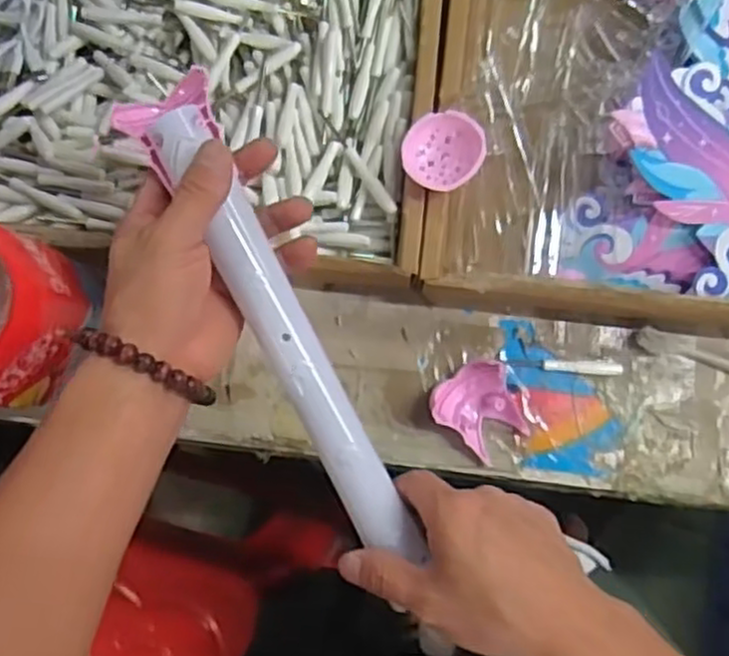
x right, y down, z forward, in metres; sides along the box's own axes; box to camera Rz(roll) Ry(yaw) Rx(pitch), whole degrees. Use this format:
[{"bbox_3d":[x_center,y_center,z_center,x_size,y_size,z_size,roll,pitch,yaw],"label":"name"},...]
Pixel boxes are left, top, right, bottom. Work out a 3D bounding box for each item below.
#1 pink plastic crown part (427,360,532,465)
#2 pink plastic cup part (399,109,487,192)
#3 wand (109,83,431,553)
[{"bbox_3d":[0.078,0.056,0.494,0.054,0.022,0.059,-34,86,-1],"label":"pink plastic crown part"},{"bbox_3d":[0.048,-0.109,0.459,0.049,0.018,0.045,0,86,1],"label":"pink plastic cup part"},{"bbox_3d":[-0.046,-0.004,0.389,0.042,0.027,0.272,-28,92,-1],"label":"wand"}]

